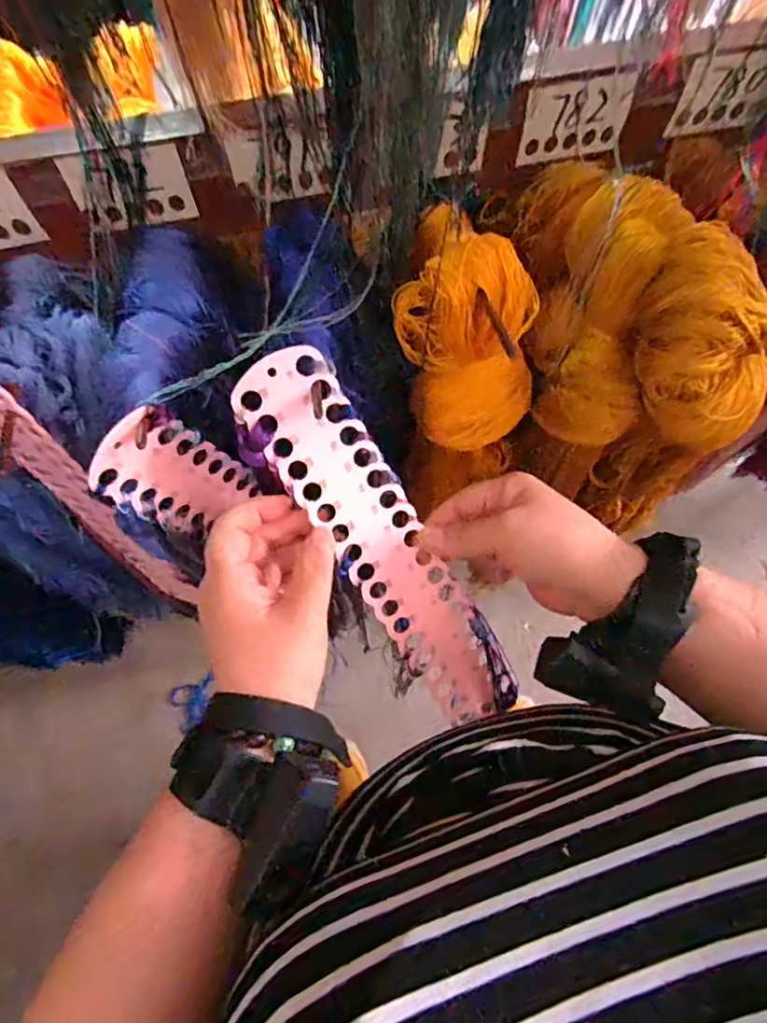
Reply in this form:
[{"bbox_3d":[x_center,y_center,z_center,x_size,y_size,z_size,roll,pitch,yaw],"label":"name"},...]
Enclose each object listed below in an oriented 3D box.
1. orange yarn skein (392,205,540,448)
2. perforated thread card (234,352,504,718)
[{"bbox_3d":[0.061,-0.125,0.410,0.088,0.153,0.070,-2,48,13],"label":"orange yarn skein"},{"bbox_3d":[0.004,0.028,0.360,0.059,0.006,0.277,-35,110,-11],"label":"perforated thread card"}]

